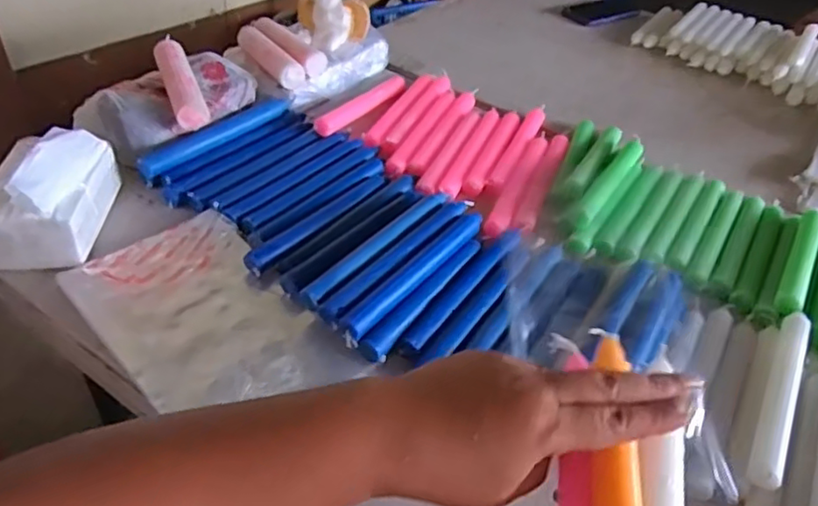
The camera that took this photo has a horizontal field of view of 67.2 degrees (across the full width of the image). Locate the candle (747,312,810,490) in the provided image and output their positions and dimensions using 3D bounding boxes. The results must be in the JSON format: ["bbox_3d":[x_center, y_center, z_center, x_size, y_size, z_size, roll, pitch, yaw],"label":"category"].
[{"bbox_3d":[0.301,0.111,0.499,0.022,0.015,0.198,26,44,21],"label":"candle"}]

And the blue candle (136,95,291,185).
[{"bbox_3d":[-0.214,-0.133,0.700,0.027,0.020,0.201,29,45,23],"label":"blue candle"}]

